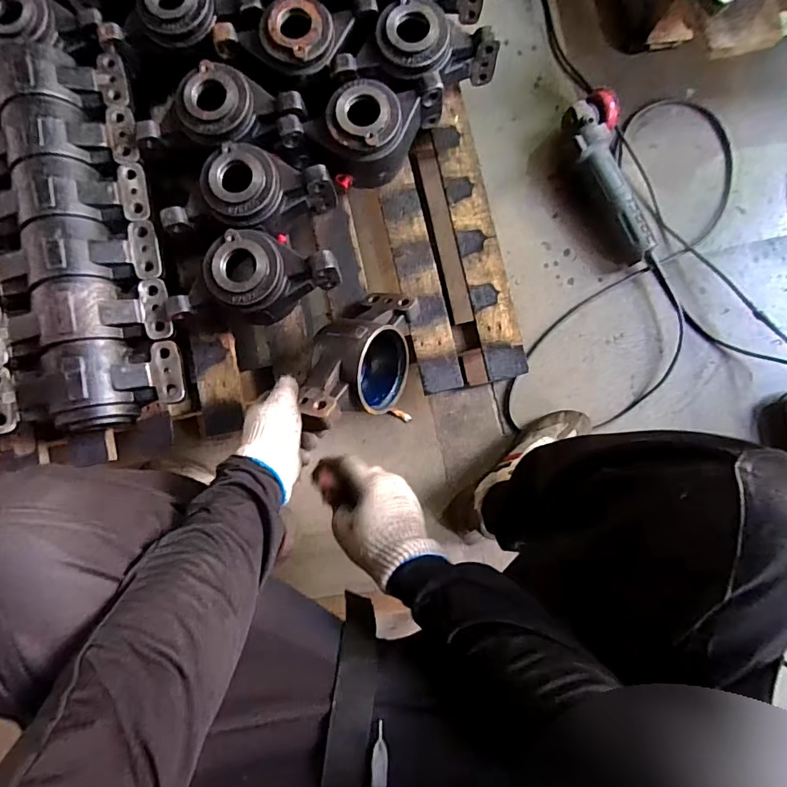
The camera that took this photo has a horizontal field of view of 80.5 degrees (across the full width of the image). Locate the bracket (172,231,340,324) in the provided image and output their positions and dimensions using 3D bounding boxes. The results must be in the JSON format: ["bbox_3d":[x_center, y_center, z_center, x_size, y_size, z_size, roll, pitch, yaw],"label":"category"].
[{"bbox_3d":[-0.180,-0.153,0.620,0.213,0.079,0.109,0,85,1],"label":"bracket"}]

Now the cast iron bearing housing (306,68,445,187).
[{"bbox_3d":[-0.019,-0.368,0.635,0.176,0.078,0.106,-38,86,-2],"label":"cast iron bearing housing"}]

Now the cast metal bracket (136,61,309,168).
[{"bbox_3d":[-0.229,-0.383,0.642,0.218,0.073,0.097,3,85,1],"label":"cast metal bracket"}]

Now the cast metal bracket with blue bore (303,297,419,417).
[{"bbox_3d":[-0.049,-0.038,0.599,0.092,0.111,0.224,14,53,29],"label":"cast metal bracket with blue bore"}]

